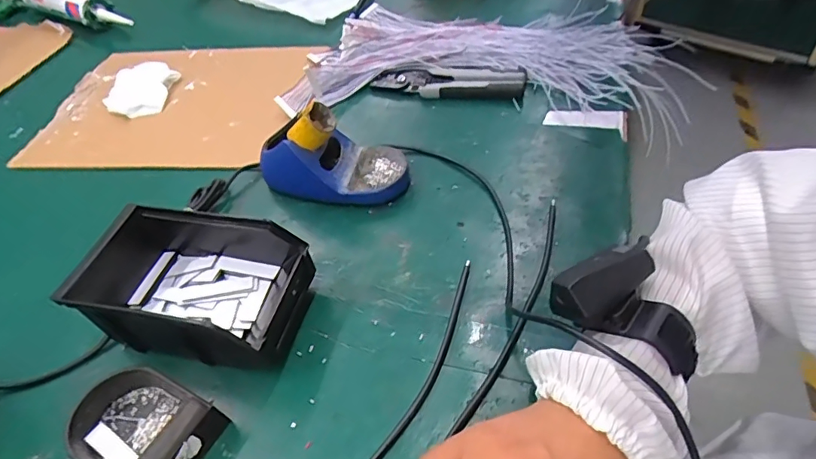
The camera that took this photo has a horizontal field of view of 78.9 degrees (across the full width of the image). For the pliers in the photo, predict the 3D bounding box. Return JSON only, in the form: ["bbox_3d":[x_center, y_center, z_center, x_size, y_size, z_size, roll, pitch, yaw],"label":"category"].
[{"bbox_3d":[0.051,-0.189,0.631,0.188,0.017,0.060,5,50,13],"label":"pliers"}]

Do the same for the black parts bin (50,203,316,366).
[{"bbox_3d":[-0.183,0.042,0.425,0.191,0.072,0.119,5,50,13],"label":"black parts bin"}]

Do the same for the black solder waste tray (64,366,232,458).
[{"bbox_3d":[-0.198,0.146,0.364,0.106,0.036,0.076,19,54,23],"label":"black solder waste tray"}]

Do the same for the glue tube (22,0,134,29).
[{"bbox_3d":[-0.571,-0.379,0.854,0.284,0.060,0.052,21,55,24],"label":"glue tube"}]

